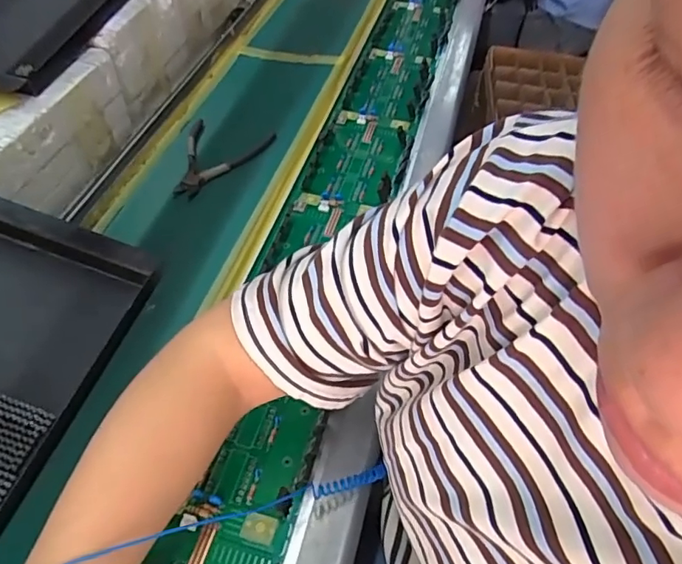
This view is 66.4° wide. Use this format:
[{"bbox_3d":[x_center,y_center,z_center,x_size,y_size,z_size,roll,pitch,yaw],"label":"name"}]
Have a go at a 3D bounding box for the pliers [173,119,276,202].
[{"bbox_3d":[-0.161,-0.152,0.653,0.106,0.018,0.143,14,50,13],"label":"pliers"}]

